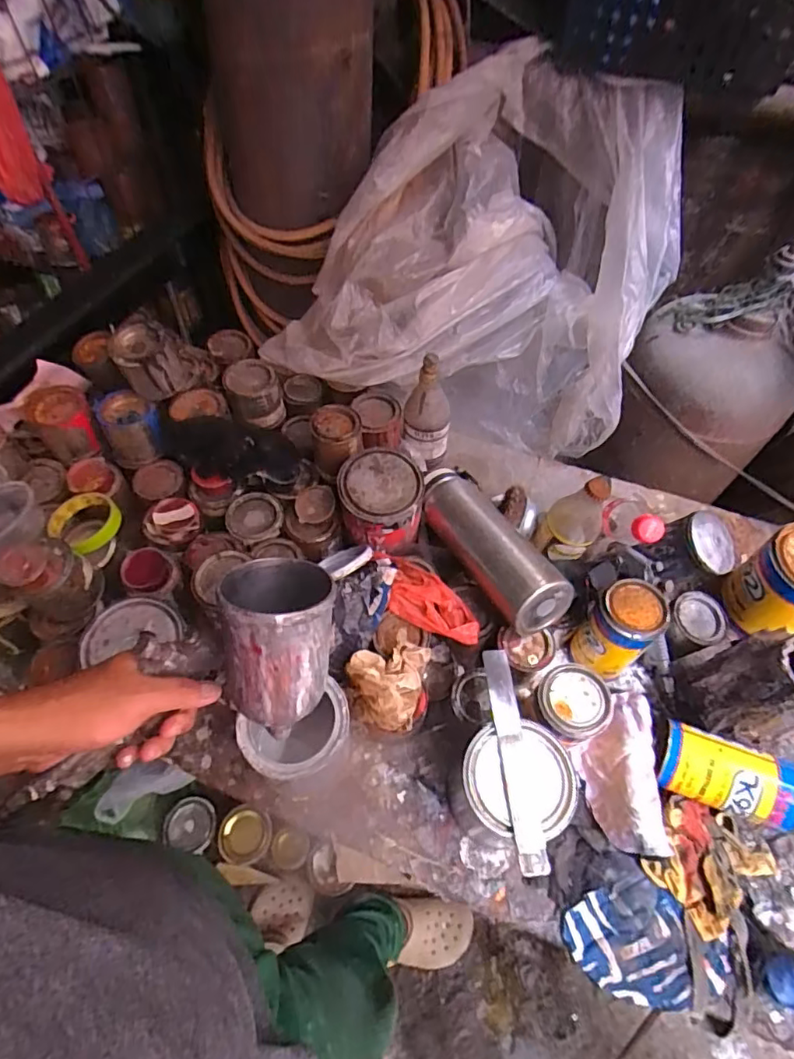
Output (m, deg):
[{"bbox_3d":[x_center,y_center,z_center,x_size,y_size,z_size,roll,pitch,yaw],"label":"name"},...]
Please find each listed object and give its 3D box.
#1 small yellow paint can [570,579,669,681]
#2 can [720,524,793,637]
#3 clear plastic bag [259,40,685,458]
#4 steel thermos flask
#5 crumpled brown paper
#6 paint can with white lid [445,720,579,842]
[{"bbox_3d":[0.256,0.118,0.639,0.071,0.122,0.065,0,57,0],"label":"small yellow paint can"},{"bbox_3d":[0.469,0.067,0.665,0.118,0.113,0.104,-19,59,-13],"label":"can"},{"bbox_3d":[0.123,-0.379,0.837,0.550,0.391,0.400,10,57,6],"label":"clear plastic bag"},{"bbox_3d":[0.105,0.013,0.677,0.077,0.077,0.249,-23,47,-15],"label":"steel thermos flask"},{"bbox_3d":[0.000,0.152,0.576,0.089,0.042,0.087,-32,62,-20],"label":"crumpled brown paper"},{"bbox_3d":[0.111,0.262,0.558,0.105,0.119,0.099,0,57,0],"label":"paint can with white lid"}]

